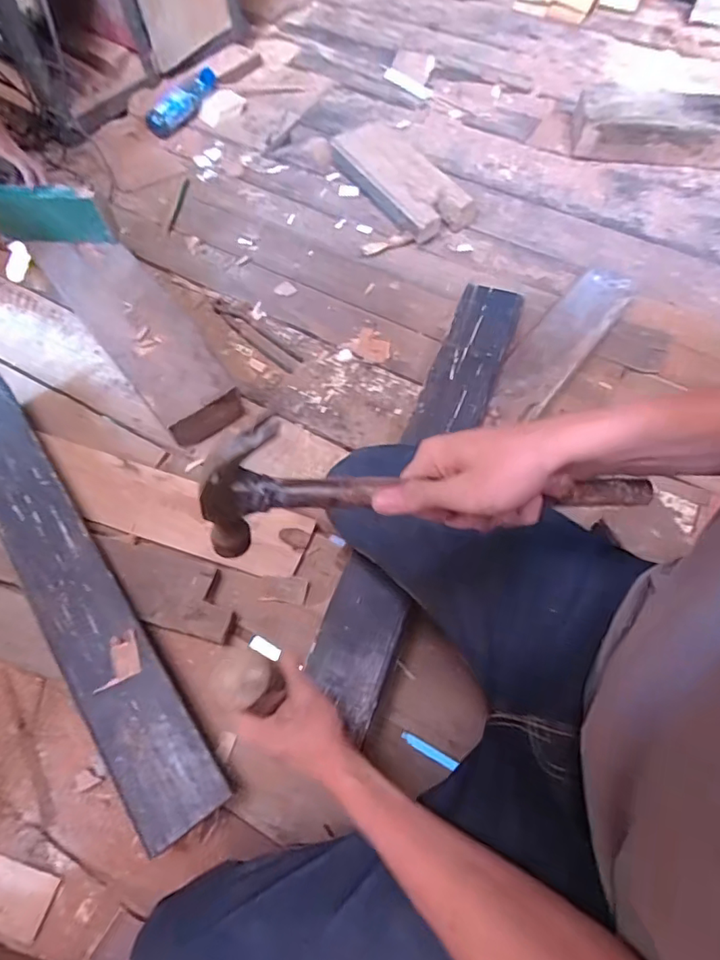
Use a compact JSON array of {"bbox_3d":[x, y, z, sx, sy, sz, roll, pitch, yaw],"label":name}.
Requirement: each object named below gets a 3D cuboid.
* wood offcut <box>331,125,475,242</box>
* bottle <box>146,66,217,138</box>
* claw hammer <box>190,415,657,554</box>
[{"bbox_3d":[0.083,-0.656,1.164,0.161,0.061,0.365,-32,67,-15],"label":"wood offcut"},{"bbox_3d":[-0.422,-0.906,1.282,0.059,0.053,0.220,29,67,14],"label":"bottle"},{"bbox_3d":[0.049,0.007,0.357,0.300,0.106,0.044,0,63,-4],"label":"claw hammer"}]

